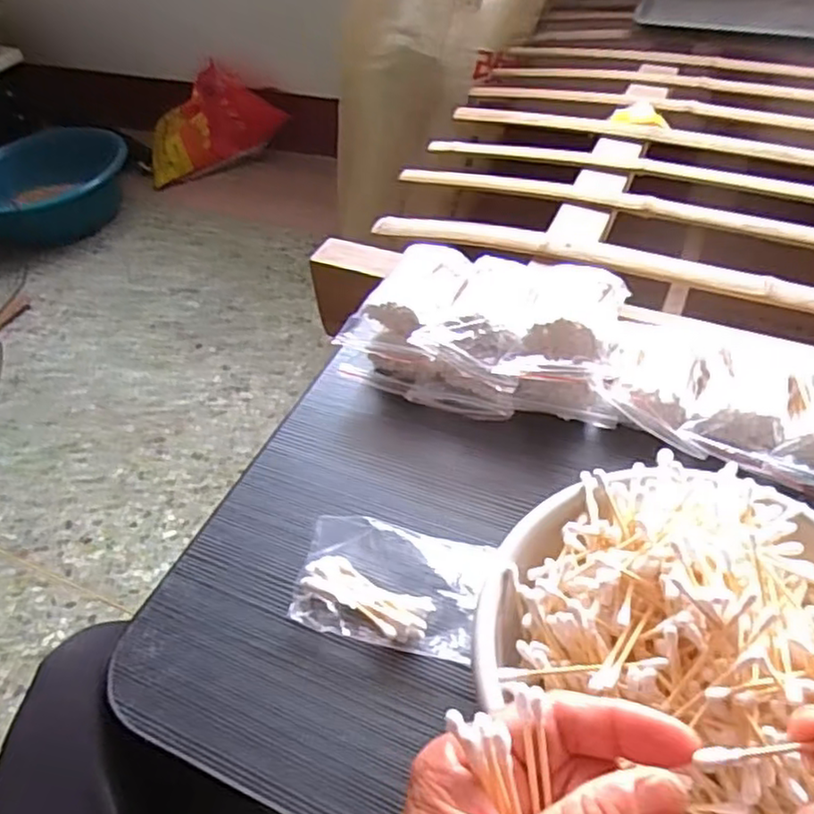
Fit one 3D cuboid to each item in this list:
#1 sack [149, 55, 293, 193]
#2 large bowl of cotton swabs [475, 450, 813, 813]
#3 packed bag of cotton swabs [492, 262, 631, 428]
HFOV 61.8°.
[{"bbox_3d":[-0.501,-0.729,1.763,0.364,0.209,0.205,-16,48,-7],"label":"sack"},{"bbox_3d":[0.126,0.103,0.305,0.176,0.085,0.170,-3,48,4],"label":"large bowl of cotton swabs"},{"bbox_3d":[0.109,-0.049,0.464,0.074,0.061,0.110,8,50,14],"label":"packed bag of cotton swabs"}]

